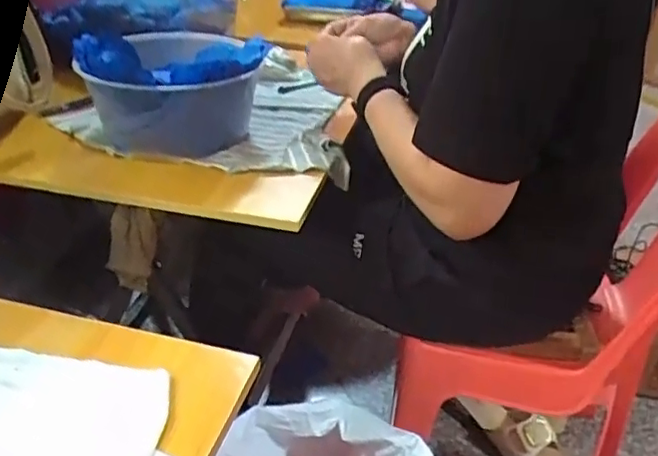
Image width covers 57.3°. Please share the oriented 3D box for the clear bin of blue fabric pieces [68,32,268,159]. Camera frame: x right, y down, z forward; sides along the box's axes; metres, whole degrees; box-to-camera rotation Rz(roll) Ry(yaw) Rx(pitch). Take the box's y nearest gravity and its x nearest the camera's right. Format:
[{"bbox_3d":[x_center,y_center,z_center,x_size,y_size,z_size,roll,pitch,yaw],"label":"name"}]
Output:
[{"bbox_3d":[-0.200,-0.179,0.777,0.218,0.108,0.211,3,32,0],"label":"clear bin of blue fabric pieces"}]

